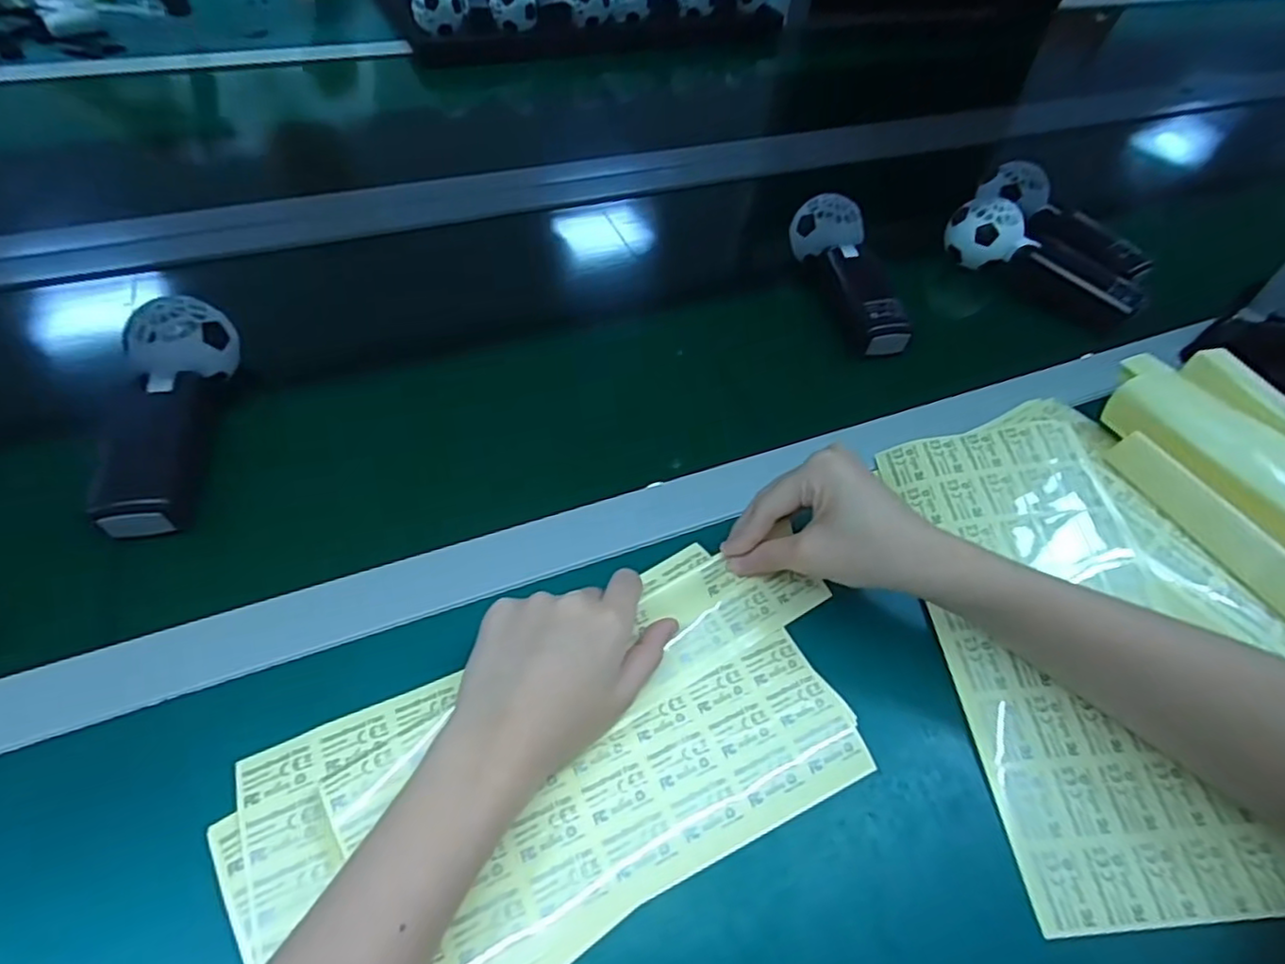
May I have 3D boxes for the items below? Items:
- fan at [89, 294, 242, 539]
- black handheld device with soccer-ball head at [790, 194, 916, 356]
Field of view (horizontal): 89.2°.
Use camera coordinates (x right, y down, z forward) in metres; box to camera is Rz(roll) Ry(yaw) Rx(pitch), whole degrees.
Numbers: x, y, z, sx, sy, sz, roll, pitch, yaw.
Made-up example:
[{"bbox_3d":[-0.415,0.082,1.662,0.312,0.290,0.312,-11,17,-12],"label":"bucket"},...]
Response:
[{"bbox_3d":[-0.297,-0.042,0.404,0.049,0.040,0.159,-4,63,-7],"label":"fan"},{"bbox_3d":[0.180,-0.176,0.550,0.055,0.058,0.163,-9,51,-11],"label":"black handheld device with soccer-ball head"}]

